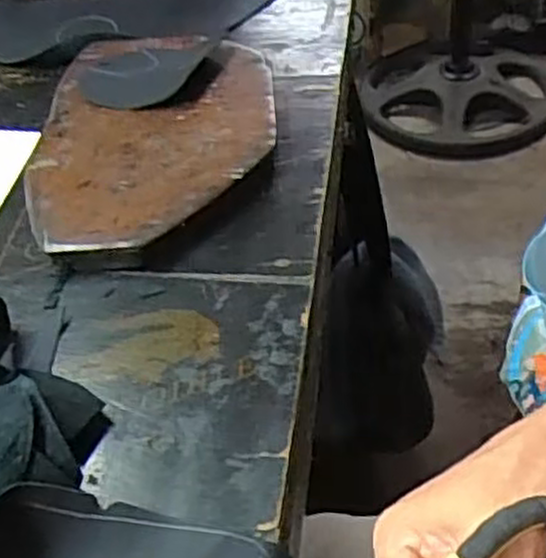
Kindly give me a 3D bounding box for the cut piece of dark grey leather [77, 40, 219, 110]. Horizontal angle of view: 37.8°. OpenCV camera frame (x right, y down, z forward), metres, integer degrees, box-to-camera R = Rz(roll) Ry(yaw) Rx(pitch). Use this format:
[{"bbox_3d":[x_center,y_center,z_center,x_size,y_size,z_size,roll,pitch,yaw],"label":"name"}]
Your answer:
[{"bbox_3d":[-0.102,-0.166,0.646,0.110,0.015,0.089,-9,44,-3],"label":"cut piece of dark grey leather"}]

